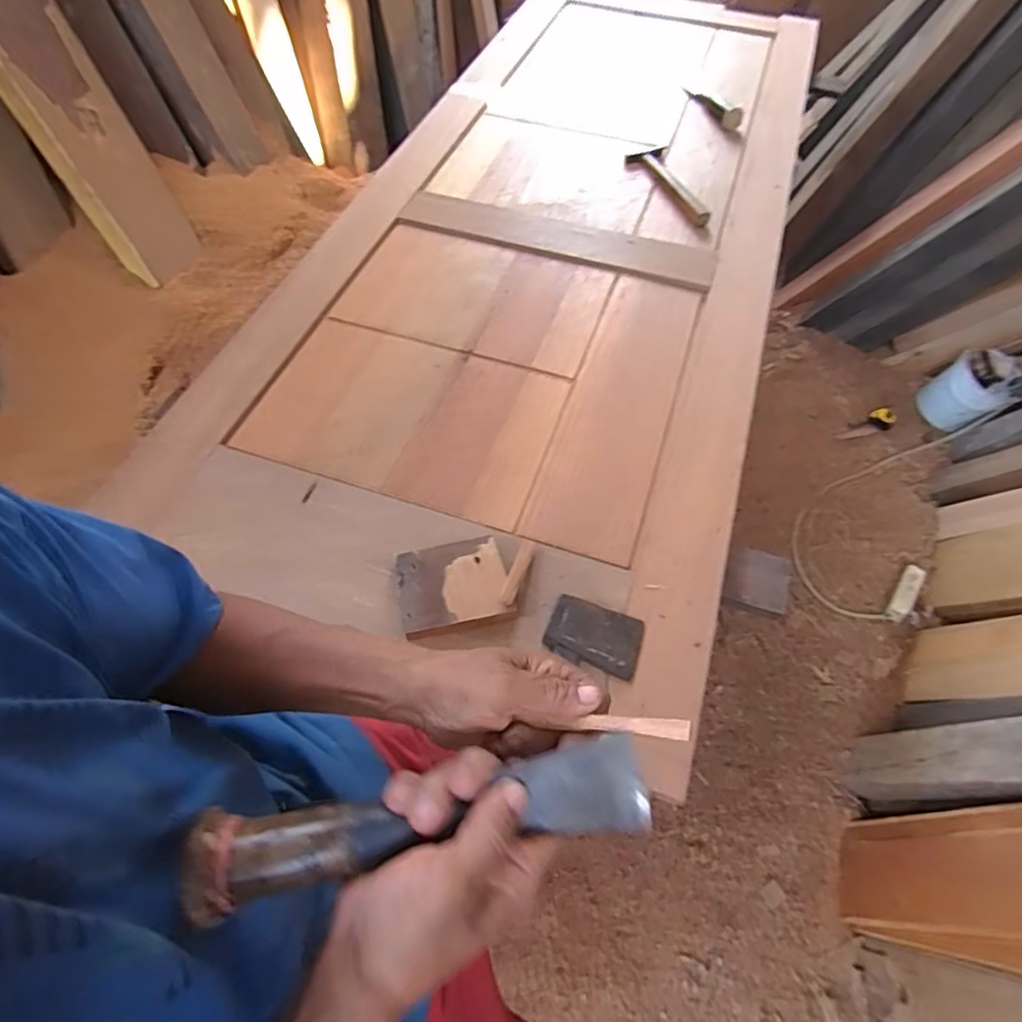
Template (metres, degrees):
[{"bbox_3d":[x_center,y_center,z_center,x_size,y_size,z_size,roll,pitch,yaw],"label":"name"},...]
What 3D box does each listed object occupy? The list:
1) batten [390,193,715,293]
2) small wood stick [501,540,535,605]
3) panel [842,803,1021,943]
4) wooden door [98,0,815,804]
[{"bbox_3d":[0.092,-0.518,1.114,0.582,0.027,0.129,14,59,9],"label":"batten"},{"bbox_3d":[0.010,0.074,0.720,0.018,0.010,0.104,16,45,10],"label":"small wood stick"},{"bbox_3d":[0.743,0.580,0.957,0.017,0.568,0.182,22,56,-4],"label":"panel"},{"bbox_3d":[0.123,-0.636,1.182,0.815,0.048,2.006,17,59,10],"label":"wooden door"}]

